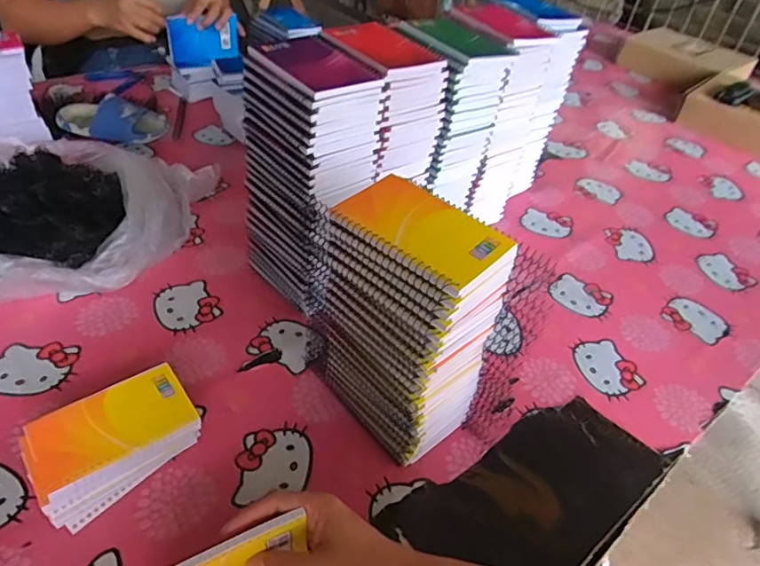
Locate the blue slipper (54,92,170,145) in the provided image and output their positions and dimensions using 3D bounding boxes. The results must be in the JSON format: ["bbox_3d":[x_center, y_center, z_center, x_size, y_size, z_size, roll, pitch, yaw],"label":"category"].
[{"bbox_3d":[-0.451,-0.273,0.892,0.173,0.072,0.087,-3,43,-11],"label":"blue slipper"}]

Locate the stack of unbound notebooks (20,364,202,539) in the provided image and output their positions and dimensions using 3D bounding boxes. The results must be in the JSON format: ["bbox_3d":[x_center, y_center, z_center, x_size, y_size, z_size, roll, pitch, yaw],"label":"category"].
[{"bbox_3d":[-0.242,0.145,0.491,0.136,0.043,0.092,-27,52,-31],"label":"stack of unbound notebooks"}]

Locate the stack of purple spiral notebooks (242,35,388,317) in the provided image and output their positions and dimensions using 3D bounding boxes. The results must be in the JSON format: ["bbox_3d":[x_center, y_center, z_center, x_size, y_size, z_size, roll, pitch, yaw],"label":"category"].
[{"bbox_3d":[-0.077,-0.113,0.621,0.110,0.284,0.124,-29,53,-33],"label":"stack of purple spiral notebooks"}]

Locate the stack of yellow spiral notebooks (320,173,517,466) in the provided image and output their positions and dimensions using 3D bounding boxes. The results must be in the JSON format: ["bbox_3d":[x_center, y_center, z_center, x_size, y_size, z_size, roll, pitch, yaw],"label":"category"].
[{"bbox_3d":[0.023,0.043,0.497,0.090,0.241,0.131,-29,53,-33],"label":"stack of yellow spiral notebooks"}]

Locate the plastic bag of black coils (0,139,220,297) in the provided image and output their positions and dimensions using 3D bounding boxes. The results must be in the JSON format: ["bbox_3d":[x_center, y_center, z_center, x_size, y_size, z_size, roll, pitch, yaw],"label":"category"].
[{"bbox_3d":[-0.441,-0.093,0.686,0.353,0.093,0.293,16,43,10],"label":"plastic bag of black coils"}]

